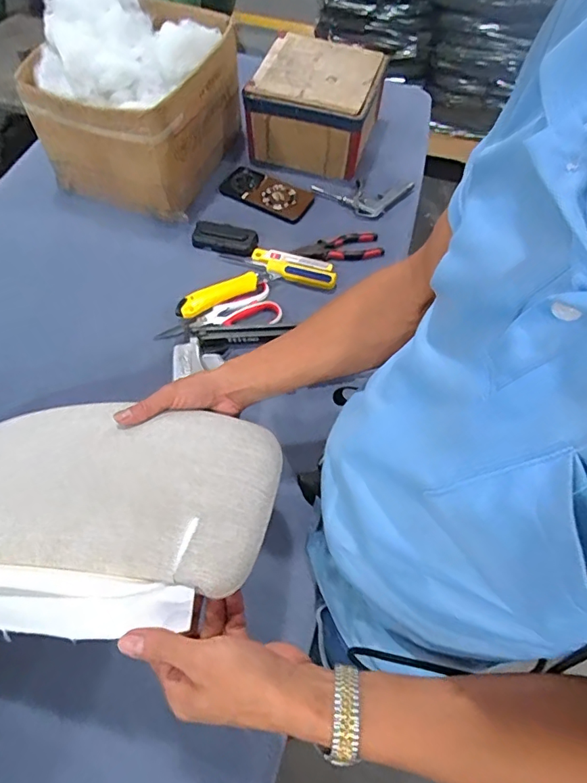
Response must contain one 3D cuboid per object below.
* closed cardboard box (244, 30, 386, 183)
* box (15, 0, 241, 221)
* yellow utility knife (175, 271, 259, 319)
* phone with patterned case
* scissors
[{"bbox_3d":[0.041,-0.530,0.904,0.208,0.134,0.209,17,61,8],"label":"closed cardboard box"},{"bbox_3d":[-0.253,-0.488,0.808,0.236,0.280,0.286,22,62,11],"label":"box"},{"bbox_3d":[-0.119,-0.149,0.756,0.136,0.030,0.031,-27,64,-16],"label":"yellow utility knife"},{"bbox_3d":[-0.051,-0.358,0.875,0.164,0.014,0.077,25,62,13],"label":"phone with patterned case"},{"bbox_3d":[-0.109,-0.104,0.737,0.182,0.020,0.070,-26,64,-15],"label":"scissors"}]

